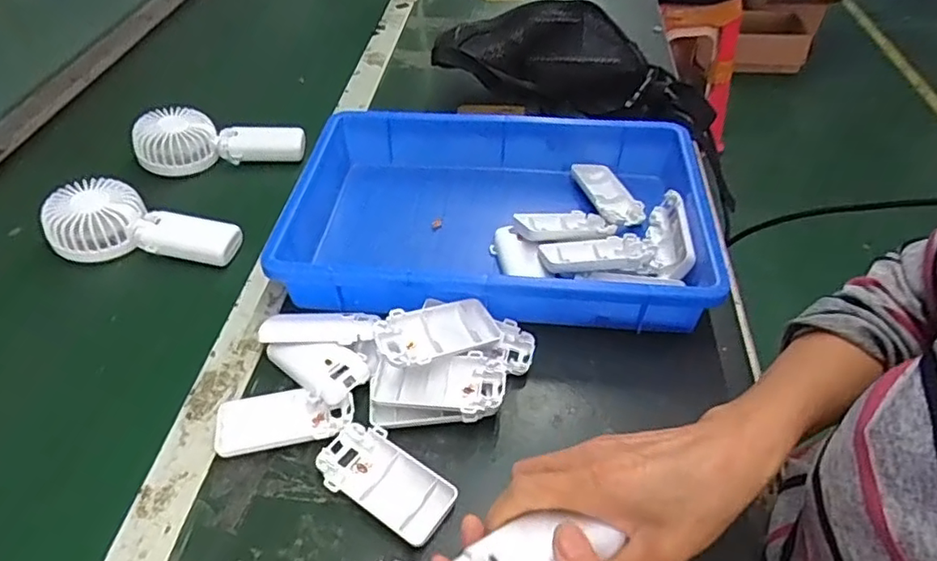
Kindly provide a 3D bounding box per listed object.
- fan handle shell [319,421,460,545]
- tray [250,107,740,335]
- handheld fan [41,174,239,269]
[{"bbox_3d":[-0.056,0.134,0.403,0.094,0.015,0.046,28,51,23],"label":"fan handle shell"},{"bbox_3d":[0.029,-0.060,0.560,0.356,0.066,0.237,5,45,2],"label":"tray"},{"bbox_3d":[-0.313,-0.052,0.591,0.181,0.035,0.087,12,45,-4],"label":"handheld fan"}]

